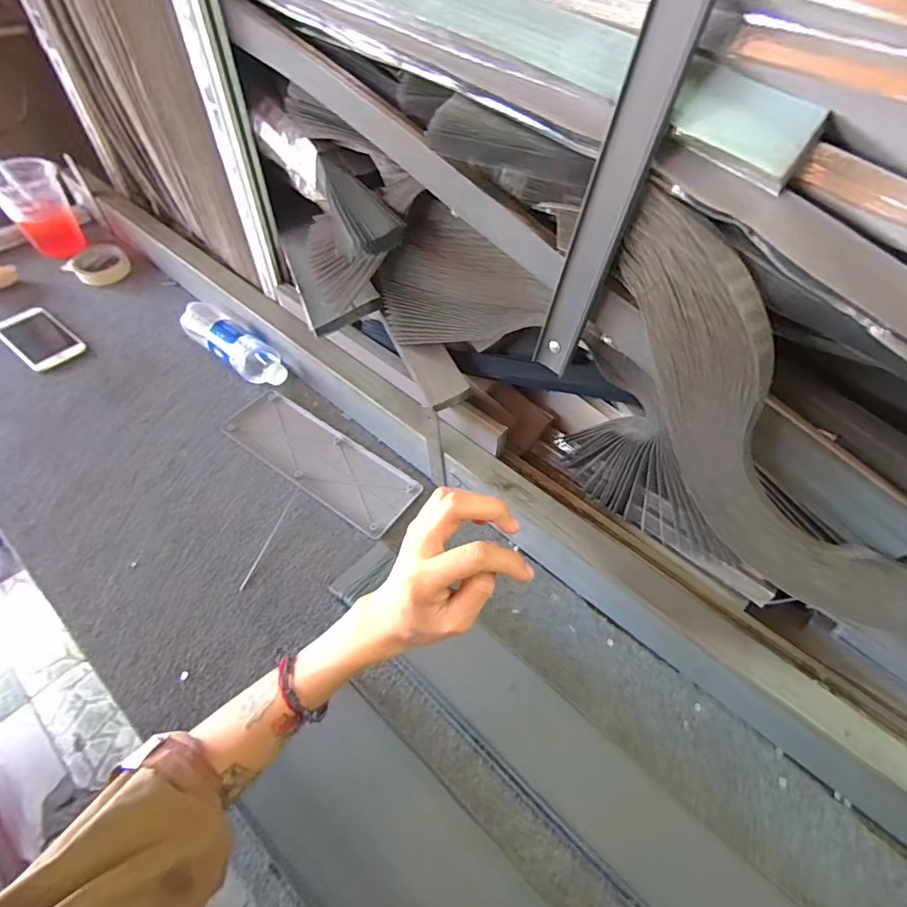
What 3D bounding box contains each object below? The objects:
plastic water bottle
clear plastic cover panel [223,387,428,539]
[{"bbox_3d":[-0.337,-0.166,0.757,0.214,0.055,0.061,32,56,19],"label":"plastic water bottle"},{"bbox_3d":[-0.184,0.004,0.665,0.296,0.018,0.096,31,56,19],"label":"clear plastic cover panel"}]

